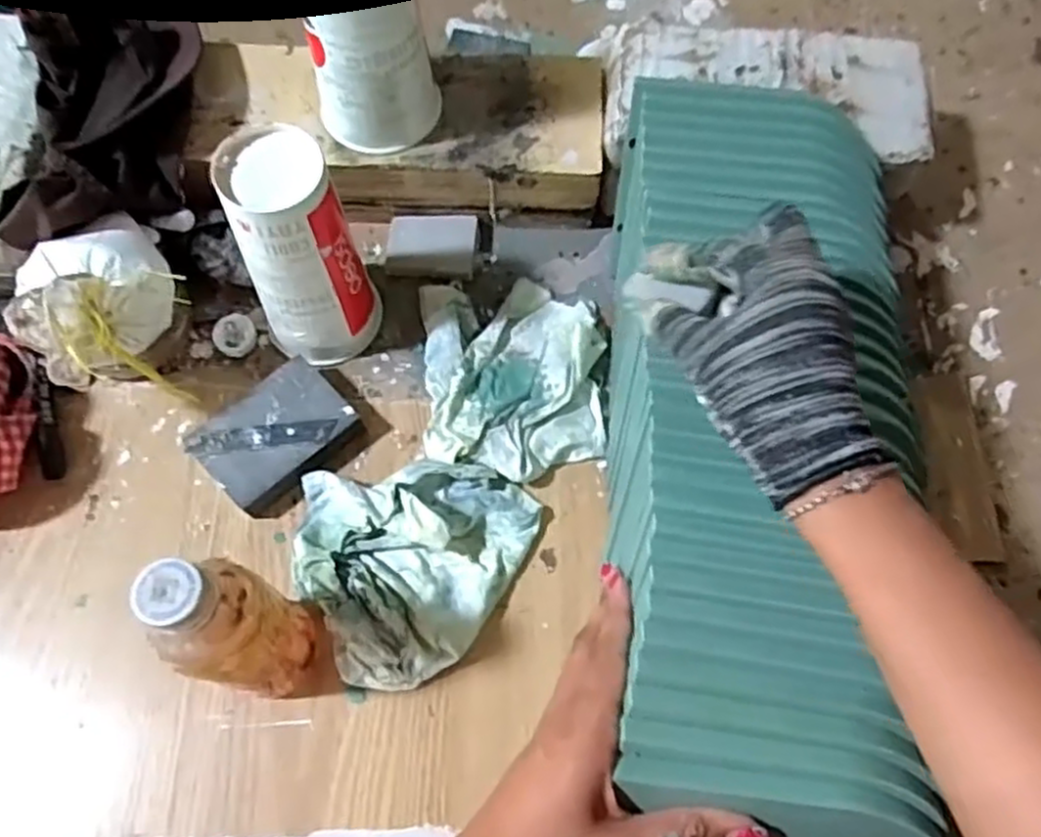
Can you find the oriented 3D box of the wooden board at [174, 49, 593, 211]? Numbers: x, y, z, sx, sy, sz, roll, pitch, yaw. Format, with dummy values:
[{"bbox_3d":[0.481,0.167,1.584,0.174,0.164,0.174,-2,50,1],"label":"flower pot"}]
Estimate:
[{"bbox_3d":[-0.087,-0.216,0.576,0.294,0.067,0.110,2,69,-1],"label":"wooden board"}]

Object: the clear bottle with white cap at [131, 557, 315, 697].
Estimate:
[{"bbox_3d":[-0.144,0.112,0.389,0.047,0.171,0.054,25,70,8],"label":"clear bottle with white cap"}]

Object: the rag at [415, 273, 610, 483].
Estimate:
[{"bbox_3d":[-0.003,-0.034,0.530,0.125,0.028,0.151,-3,69,-3],"label":"rag"}]

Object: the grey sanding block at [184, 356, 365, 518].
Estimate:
[{"bbox_3d":[-0.166,0.009,0.507,0.071,0.031,0.095,43,74,14],"label":"grey sanding block"}]

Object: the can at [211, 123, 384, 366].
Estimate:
[{"bbox_3d":[-0.141,-0.105,0.488,0.073,0.159,0.072,1,69,-1],"label":"can"}]

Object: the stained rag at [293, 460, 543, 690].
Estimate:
[{"bbox_3d":[-0.068,0.093,0.469,0.146,0.036,0.136,5,69,0],"label":"stained rag"}]

